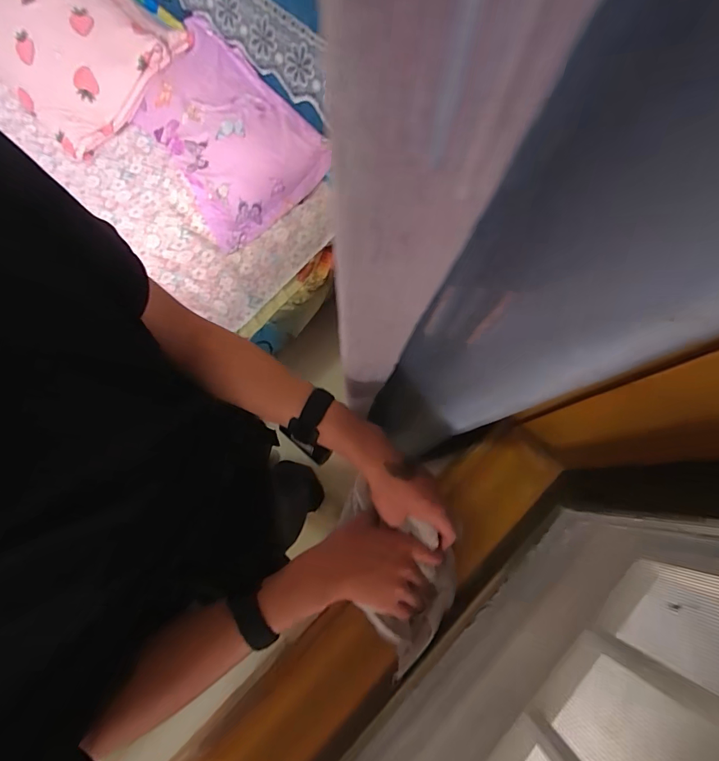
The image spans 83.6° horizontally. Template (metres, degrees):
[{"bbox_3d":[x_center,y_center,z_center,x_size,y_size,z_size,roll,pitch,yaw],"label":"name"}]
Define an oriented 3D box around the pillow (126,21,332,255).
[{"bbox_3d":[-0.451,-0.809,1.277,0.427,0.105,0.726,-38,80,-10],"label":"pillow"}]

